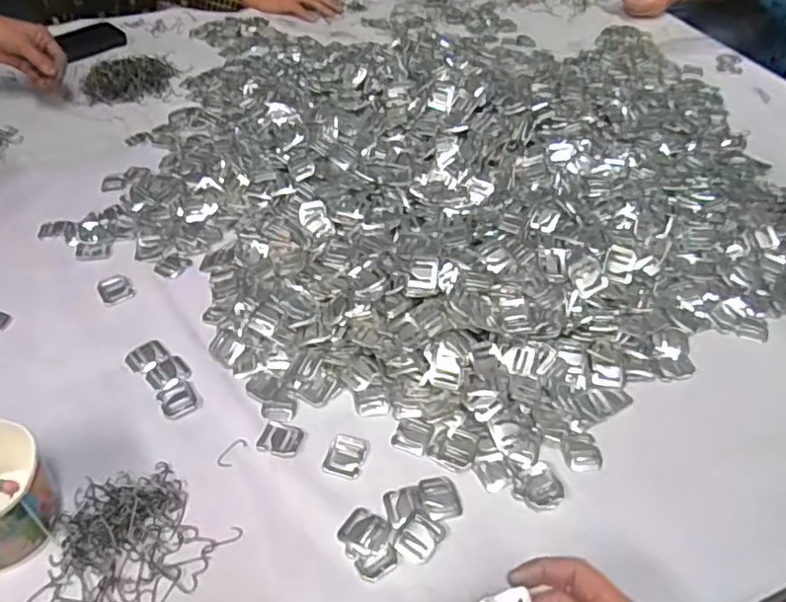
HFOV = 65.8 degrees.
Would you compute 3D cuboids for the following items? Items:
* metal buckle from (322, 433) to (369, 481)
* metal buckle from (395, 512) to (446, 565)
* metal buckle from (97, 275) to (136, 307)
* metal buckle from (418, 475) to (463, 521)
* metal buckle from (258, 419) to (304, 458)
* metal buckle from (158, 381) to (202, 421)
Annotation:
[{"bbox_3d":[-0.039,0.129,0.507,0.031,0.006,0.037,12,48,9],"label":"metal buckle"},{"bbox_3d":[0.021,0.182,0.469,0.029,0.004,0.036,27,52,22],"label":"metal buckle"},{"bbox_3d":[-0.297,-0.013,0.649,0.034,0.004,0.039,-27,53,-24],"label":"metal buckle"},{"bbox_3d":[0.038,0.159,0.493,0.032,0.004,0.035,-7,47,-8],"label":"metal buckle"},{"bbox_3d":[-0.096,0.117,0.518,0.035,0.004,0.030,12,48,10],"label":"metal buckle"},{"bbox_3d":[-0.191,0.088,0.544,0.035,0.004,0.036,-26,53,-24],"label":"metal buckle"}]

